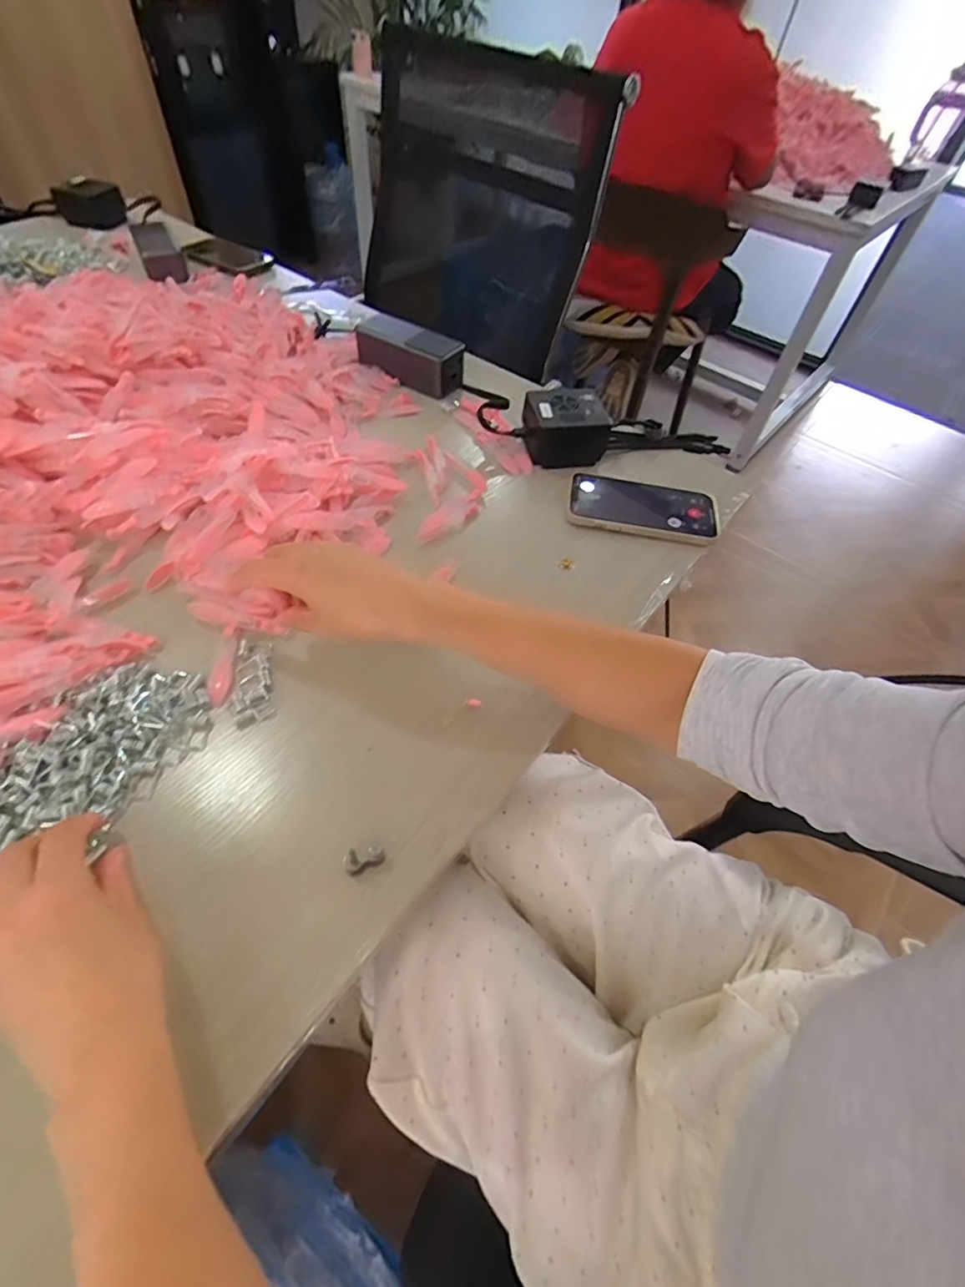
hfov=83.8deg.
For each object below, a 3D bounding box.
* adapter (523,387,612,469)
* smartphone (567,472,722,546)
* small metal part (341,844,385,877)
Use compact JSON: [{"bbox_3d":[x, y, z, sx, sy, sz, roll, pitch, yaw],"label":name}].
[{"bbox_3d":[0.088,-0.232,0.574,0.081,0.053,0.066,-5,54,-9],"label":"adapter"},{"bbox_3d":[0.159,-0.138,0.535,0.146,0.013,0.082,9,53,1],"label":"smartphone"},{"bbox_3d":[-0.070,0.128,0.319,0.023,0.018,0.012,-27,60,-23],"label":"small metal part"}]

